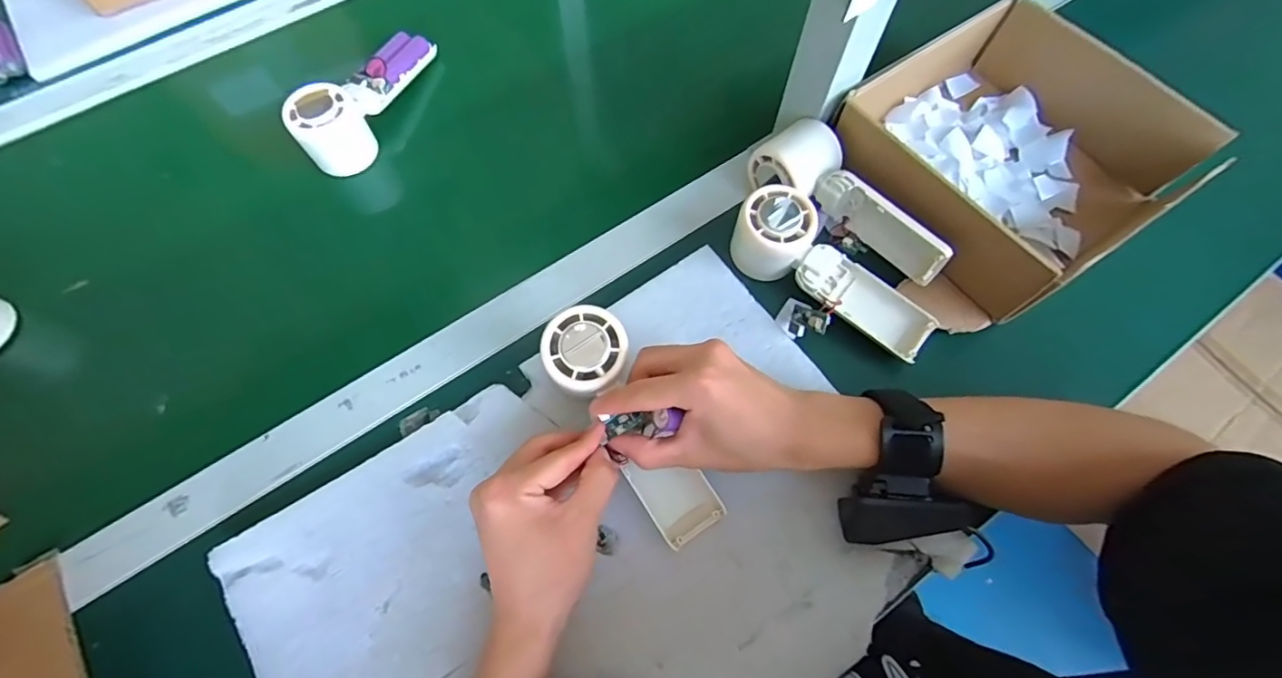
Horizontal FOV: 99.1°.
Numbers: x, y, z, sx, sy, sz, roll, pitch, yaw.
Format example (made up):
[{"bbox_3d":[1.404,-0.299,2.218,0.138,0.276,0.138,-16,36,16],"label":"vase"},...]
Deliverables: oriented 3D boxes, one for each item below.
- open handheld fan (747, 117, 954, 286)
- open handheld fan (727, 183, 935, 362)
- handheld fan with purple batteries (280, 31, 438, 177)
[{"bbox_3d":[0.164,-0.112,0.431,0.171,0.052,0.060,43,74,14],"label":"open handheld fan"},{"bbox_3d":[0.135,-0.038,0.416,0.163,0.051,0.076,37,73,0],"label":"open handheld fan"},{"bbox_3d":[-0.241,-0.222,0.490,0.044,0.057,0.162,29,71,10],"label":"handheld fan with purple batteries"}]

